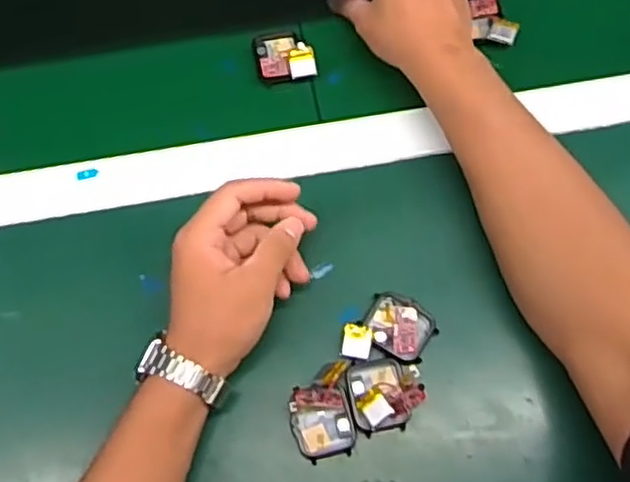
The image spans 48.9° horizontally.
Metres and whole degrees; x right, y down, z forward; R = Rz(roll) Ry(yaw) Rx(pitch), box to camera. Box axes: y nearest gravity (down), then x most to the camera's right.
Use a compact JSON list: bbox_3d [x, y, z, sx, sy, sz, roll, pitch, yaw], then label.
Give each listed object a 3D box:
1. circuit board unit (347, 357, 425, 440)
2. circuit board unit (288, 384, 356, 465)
[{"bbox_3d":[0.046,0.098,0.450,0.045,0.022,0.046,-11,69,-3],"label":"circuit board unit"},{"bbox_3d":[0.005,0.116,0.447,0.037,0.016,0.045,-12,69,-3],"label":"circuit board unit"}]

